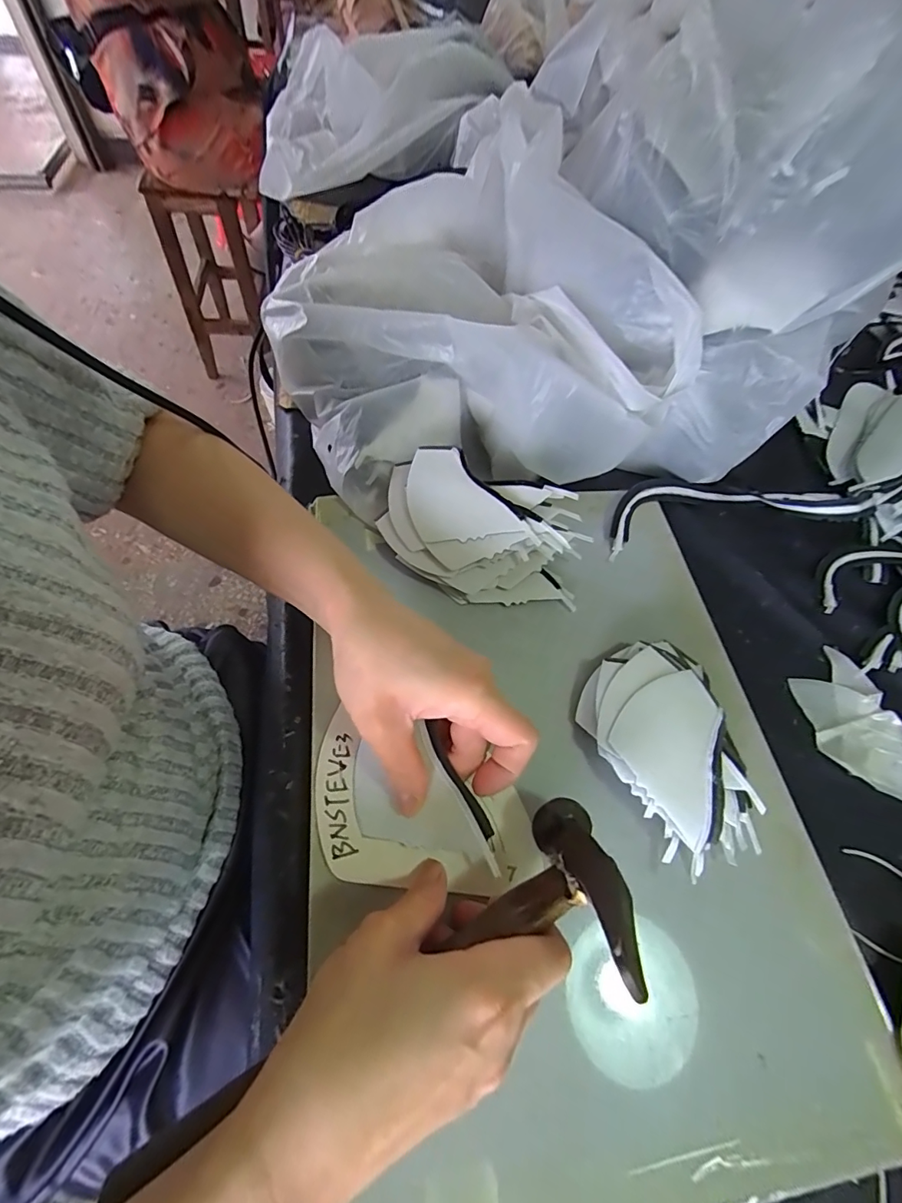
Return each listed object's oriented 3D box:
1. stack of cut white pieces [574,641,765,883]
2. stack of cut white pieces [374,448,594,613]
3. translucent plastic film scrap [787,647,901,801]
[{"bbox_3d":[0.137,0.085,0.280,0.094,0.034,0.128,-18,64,-16],"label":"stack of cut white pieces"},{"bbox_3d":[0.021,-0.046,0.330,0.152,0.062,0.082,22,60,7],"label":"stack of cut white pieces"},{"bbox_3d":[0.297,0.097,0.328,0.067,0.006,0.121,-15,63,-14],"label":"translucent plastic film scrap"}]

